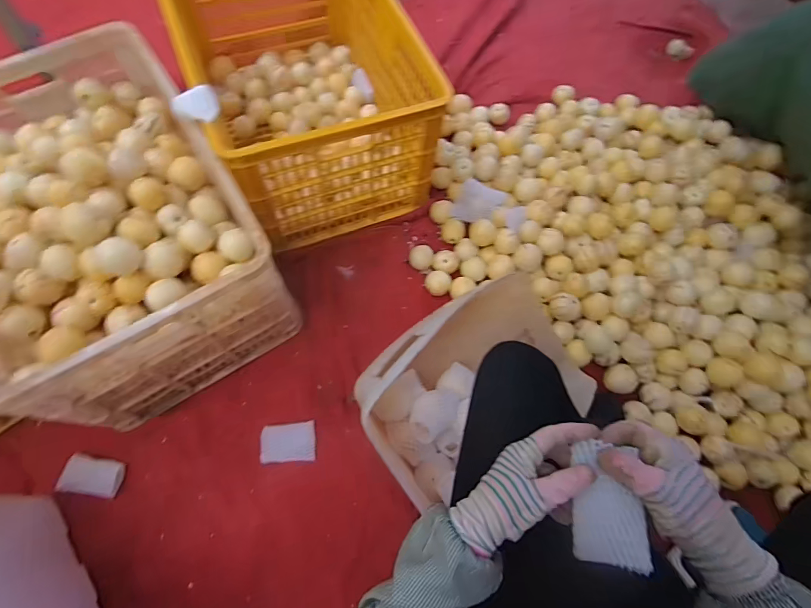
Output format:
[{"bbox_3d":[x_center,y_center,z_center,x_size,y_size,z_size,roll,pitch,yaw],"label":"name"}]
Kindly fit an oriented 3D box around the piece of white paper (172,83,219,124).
[{"bbox_3d":[-0.332,-0.315,0.654,0.069,0.025,0.060,-14,67,-8],"label":"piece of white paper"}]

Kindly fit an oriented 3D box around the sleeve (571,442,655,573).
[{"bbox_3d":[0.179,0.177,0.366,0.059,0.016,0.095,-4,66,24],"label":"sleeve"}]

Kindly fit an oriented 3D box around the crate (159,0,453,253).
[{"bbox_3d":[-0.219,-0.484,0.930,0.423,0.324,0.624,-22,68,-11],"label":"crate"}]

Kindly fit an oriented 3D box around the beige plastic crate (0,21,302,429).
[{"bbox_3d":[-0.532,-0.128,0.768,0.425,0.317,0.584,-31,70,-15],"label":"beige plastic crate"}]

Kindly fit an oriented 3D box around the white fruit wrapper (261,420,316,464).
[{"bbox_3d":[-0.224,0.265,0.789,0.098,0.010,0.069,-4,66,-4],"label":"white fruit wrapper"}]

